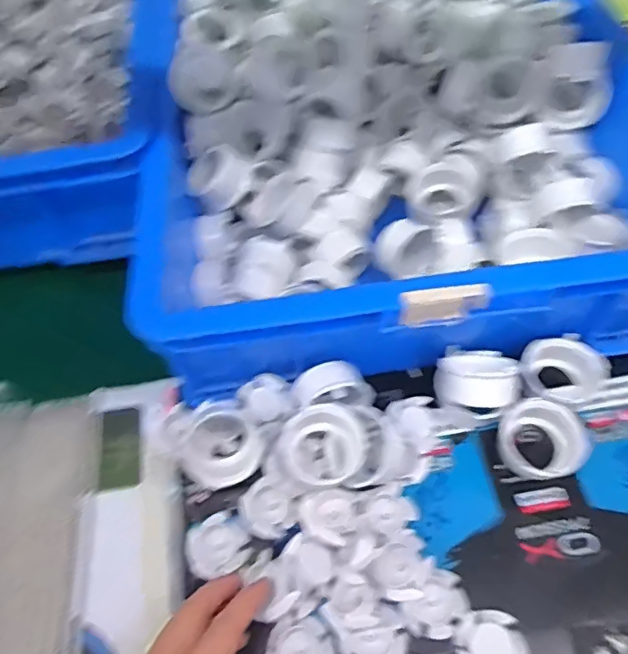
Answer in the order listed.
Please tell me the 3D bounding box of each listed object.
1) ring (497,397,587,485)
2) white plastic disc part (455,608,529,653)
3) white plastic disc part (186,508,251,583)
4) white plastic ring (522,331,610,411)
[{"bbox_3d":[0.161,0.081,0.414,0.058,0.018,0.060,-13,86,-2],"label":"ring"},{"bbox_3d":[0.108,0.194,0.353,0.041,0.013,0.041,-2,56,3],"label":"white plastic disc part"},{"bbox_3d":[-0.066,0.150,0.396,0.039,0.008,0.039,-2,56,3],"label":"white plastic disc part"},{"bbox_3d":[0.186,0.032,0.437,0.054,0.035,0.051,-2,56,3],"label":"white plastic ring"}]

